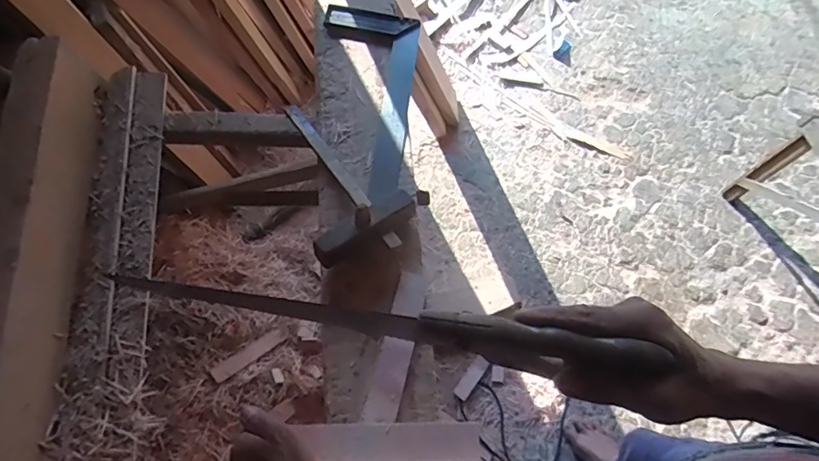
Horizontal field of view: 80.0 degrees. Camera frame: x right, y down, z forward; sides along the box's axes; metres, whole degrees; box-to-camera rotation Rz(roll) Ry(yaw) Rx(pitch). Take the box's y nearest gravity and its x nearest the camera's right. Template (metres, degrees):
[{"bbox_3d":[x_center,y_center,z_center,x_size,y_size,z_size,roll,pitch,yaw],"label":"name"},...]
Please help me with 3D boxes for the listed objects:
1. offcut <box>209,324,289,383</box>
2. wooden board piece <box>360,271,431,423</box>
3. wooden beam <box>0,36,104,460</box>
[{"bbox_3d":[-0.369,0.289,1.151,0.037,0.019,0.206,42,40,15],"label":"offcut"},{"bbox_3d":[-0.015,0.145,0.625,0.040,0.008,0.192,14,67,4],"label":"wooden board piece"},{"bbox_3d":[-0.524,0.035,0.673,0.076,0.113,0.675,-6,67,-5],"label":"wooden beam"}]

